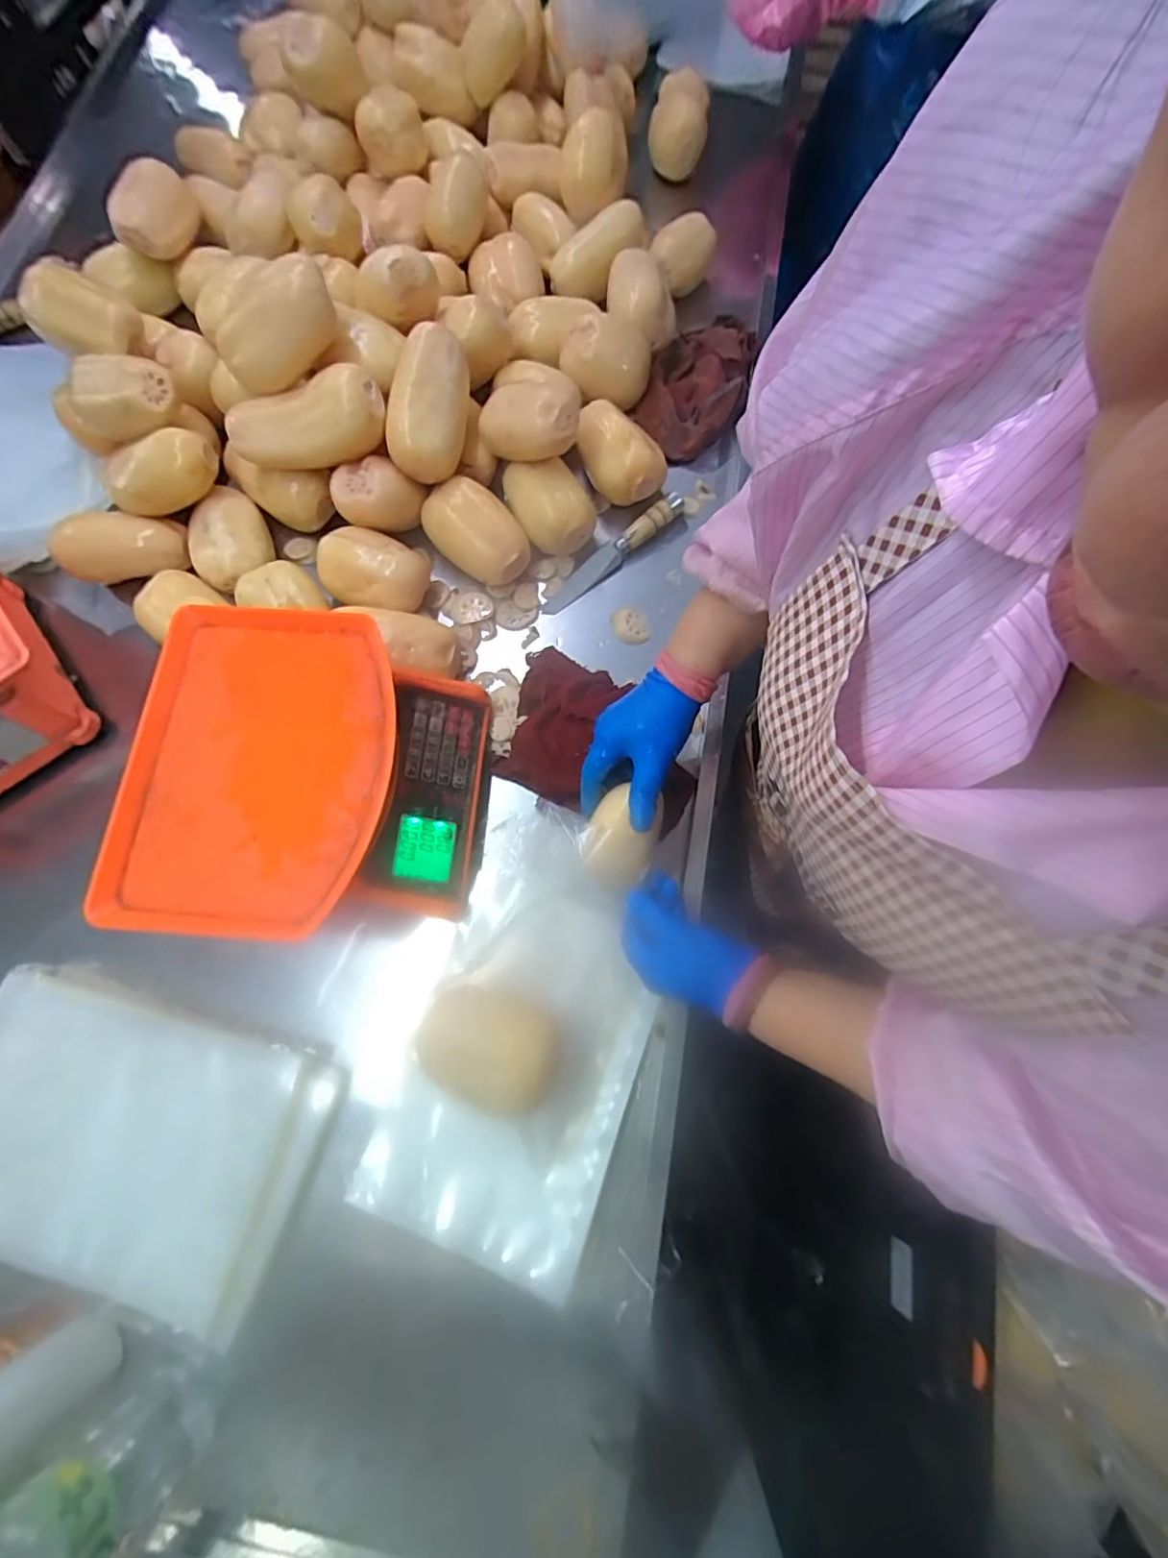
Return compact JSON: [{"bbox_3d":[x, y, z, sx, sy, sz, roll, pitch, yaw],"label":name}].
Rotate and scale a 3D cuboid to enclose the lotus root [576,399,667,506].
[{"bbox_3d":[0.038,-0.378,0.666,0.083,0.056,0.131,-37,77,-8],"label":"lotus root"}]

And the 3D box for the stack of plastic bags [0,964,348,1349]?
[{"bbox_3d":[-0.402,0.311,0.505,0.326,0.033,0.212,16,76,6],"label":"stack of plastic bags"}]

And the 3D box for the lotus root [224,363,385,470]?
[{"bbox_3d":[-0.289,-0.373,0.599,0.164,0.066,0.068,-6,75,0],"label":"lotus root"}]

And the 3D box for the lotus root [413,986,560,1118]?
[{"bbox_3d":[-0.080,0.223,0.489,0.113,0.079,0.077,21,77,7],"label":"lotus root"}]

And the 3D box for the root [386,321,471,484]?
[{"bbox_3d":[-0.164,-0.397,0.617,0.074,0.089,0.135,6,75,3],"label":"root"}]

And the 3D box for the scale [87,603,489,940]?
[{"bbox_3d":[-0.250,0.001,0.551,0.280,0.128,0.284,2,75,2],"label":"scale"}]

